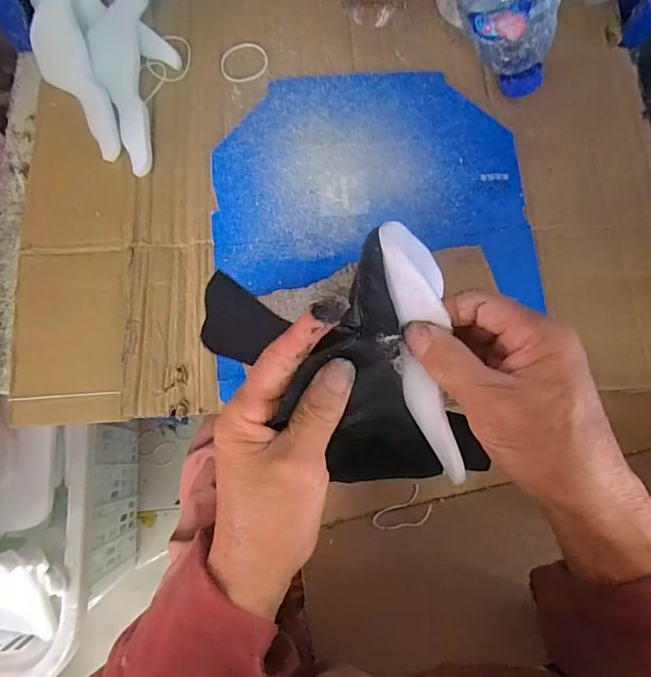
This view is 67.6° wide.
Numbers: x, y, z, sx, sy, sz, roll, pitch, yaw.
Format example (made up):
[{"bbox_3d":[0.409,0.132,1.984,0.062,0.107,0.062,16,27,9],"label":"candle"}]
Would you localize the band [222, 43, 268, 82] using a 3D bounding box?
[{"bbox_3d":[-0.084,-0.288,0.504,0.048,0.004,0.047,-4,77,0],"label":"band"}]

